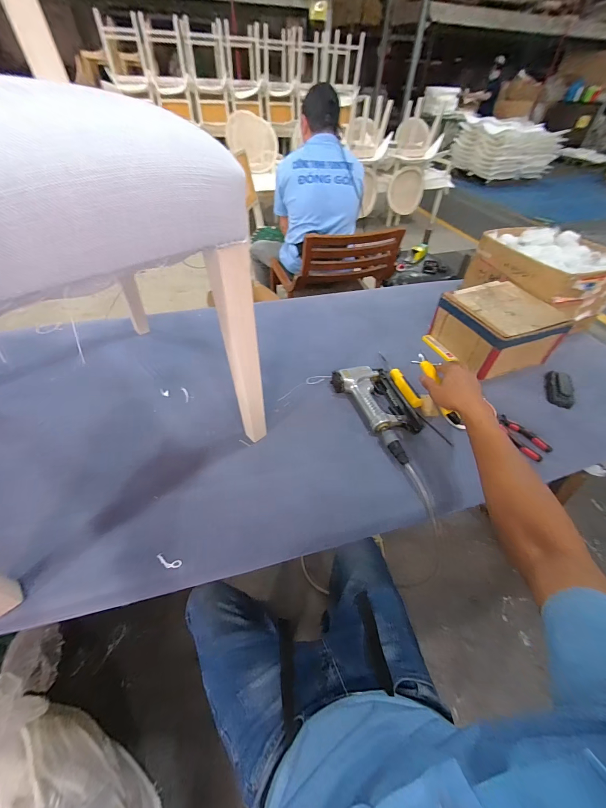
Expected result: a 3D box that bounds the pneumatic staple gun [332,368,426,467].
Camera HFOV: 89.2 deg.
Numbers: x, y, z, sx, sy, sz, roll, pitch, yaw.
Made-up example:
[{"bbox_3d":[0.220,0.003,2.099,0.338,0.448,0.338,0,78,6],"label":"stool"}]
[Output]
[{"bbox_3d":[0.177,-0.001,0.659,0.125,0.042,0.243,-19,50,-19],"label":"pneumatic staple gun"}]

